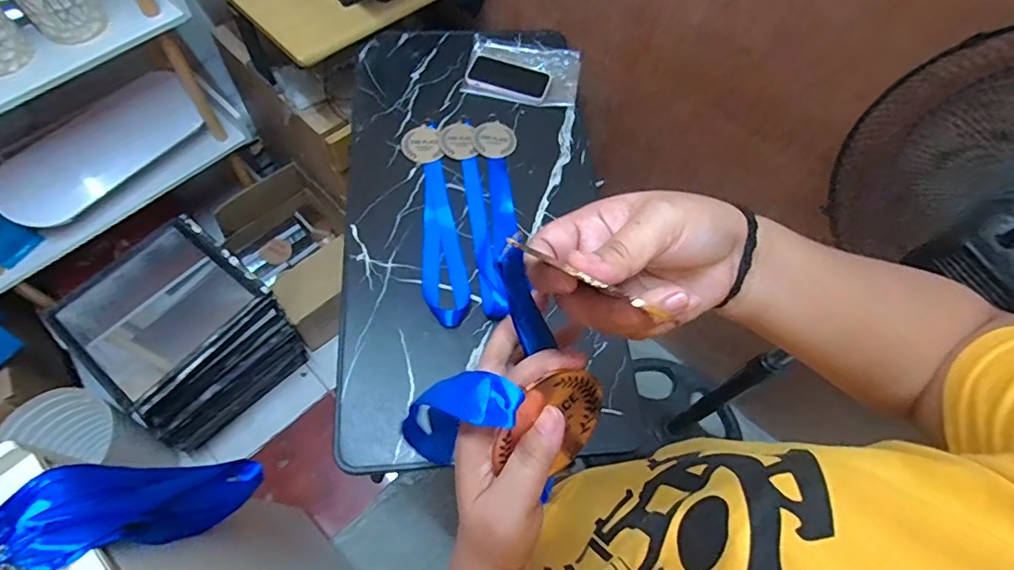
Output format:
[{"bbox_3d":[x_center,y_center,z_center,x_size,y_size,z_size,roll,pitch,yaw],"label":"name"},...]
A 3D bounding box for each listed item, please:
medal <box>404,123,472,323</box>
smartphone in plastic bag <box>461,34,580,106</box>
[{"bbox_3d":[-0.111,-0.109,0.814,0.063,0.016,0.375,-9,63,-8],"label":"medal"},{"bbox_3d":[0.028,-0.395,0.967,0.200,0.013,0.146,8,62,1],"label":"smartphone in plastic bag"}]

